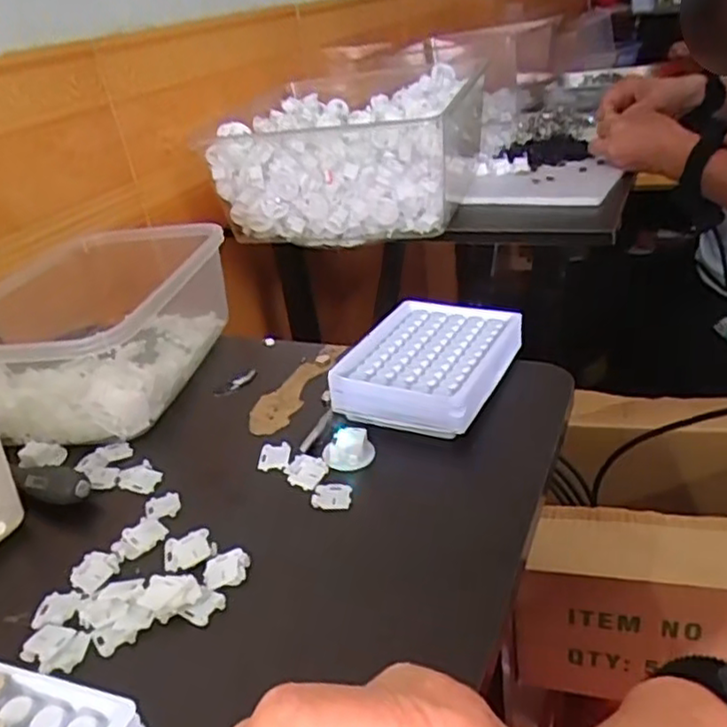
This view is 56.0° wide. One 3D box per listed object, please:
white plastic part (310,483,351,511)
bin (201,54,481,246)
[{"bbox_3d":[-0.019,0.079,0.409,0.023,0.006,0.021,-7,29,3],"label":"white plastic part"},{"bbox_3d":[-0.011,-0.262,0.848,0.256,0.149,0.307,1,30,16],"label":"bin"}]

